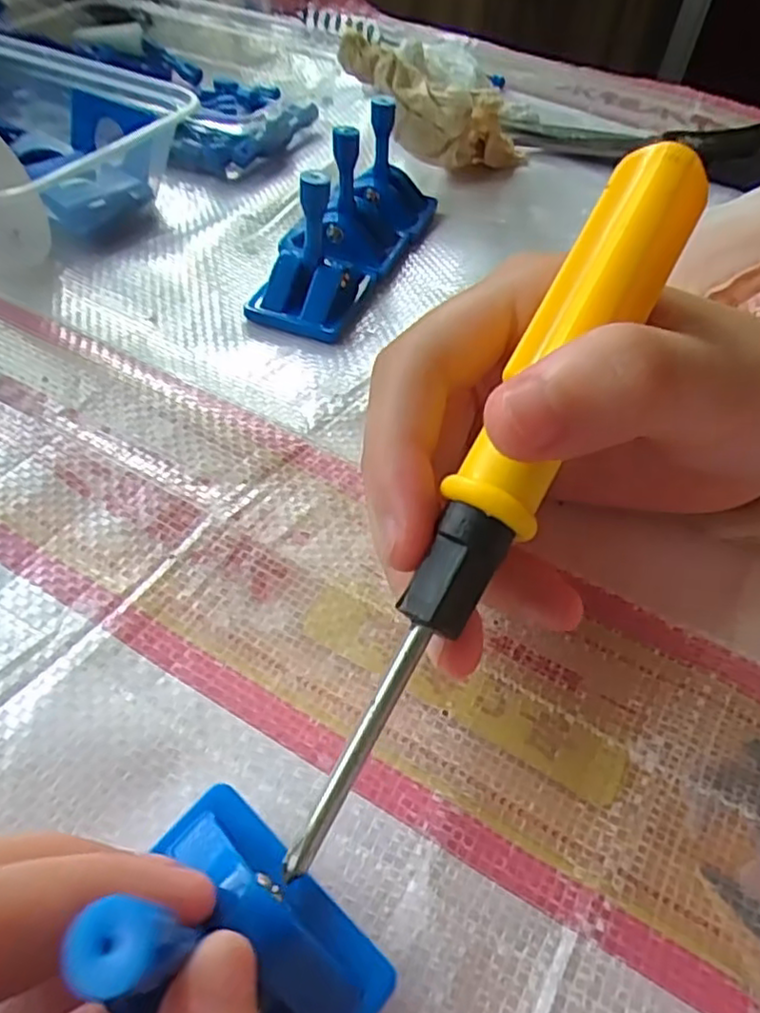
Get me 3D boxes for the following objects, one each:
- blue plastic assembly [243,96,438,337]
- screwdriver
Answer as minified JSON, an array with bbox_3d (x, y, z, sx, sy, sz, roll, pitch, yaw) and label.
[{"bbox_3d":[-0.009,-0.111,0.247,0.031,0.043,0.109,23,47,8],"label":"blue plastic assembly"},{"bbox_3d":[0.019,0.001,0.122,0.018,0.022,0.148,28,88,17],"label":"screwdriver"}]

